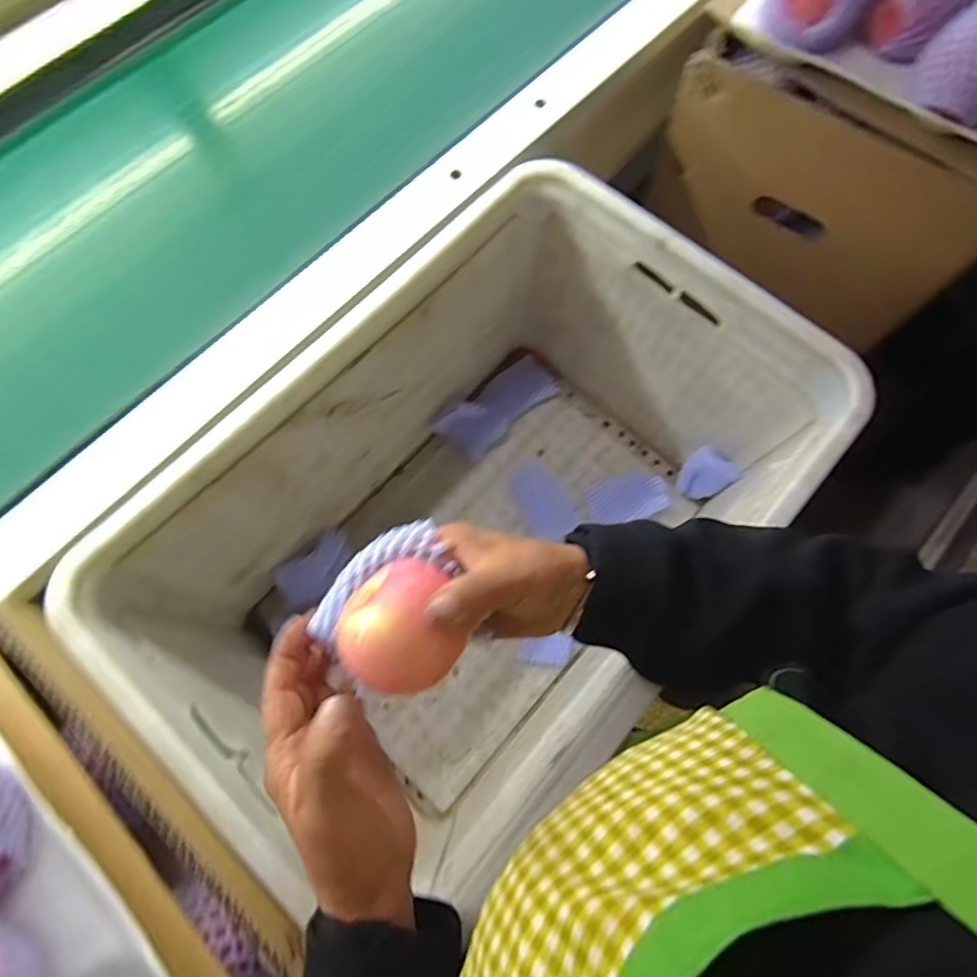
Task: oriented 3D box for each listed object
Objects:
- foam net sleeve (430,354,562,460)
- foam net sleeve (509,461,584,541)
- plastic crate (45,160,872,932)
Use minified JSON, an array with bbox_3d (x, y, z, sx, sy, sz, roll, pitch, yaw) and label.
[{"bbox_3d":[0.013,-0.105,0.695,0.160,0.030,0.067,-38,74,-11],"label":"foam net sleeve"},{"bbox_3d":[0.064,0.013,0.673,0.053,0.011,0.110,-26,59,-8],"label":"foam net sleeve"},{"bbox_3d":[0.001,0.042,0.528,0.337,0.300,0.525,40,76,14],"label":"plastic crate"}]

